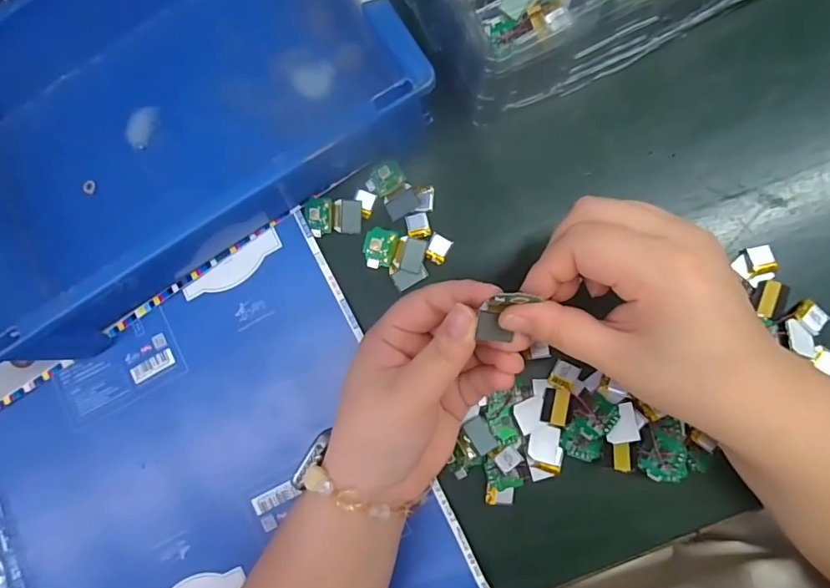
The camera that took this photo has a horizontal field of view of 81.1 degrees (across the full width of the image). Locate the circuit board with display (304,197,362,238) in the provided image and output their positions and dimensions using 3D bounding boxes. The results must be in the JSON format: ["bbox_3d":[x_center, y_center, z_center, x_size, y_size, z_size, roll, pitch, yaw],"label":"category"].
[{"bbox_3d":[-0.055,-0.050,0.318,0.037,0.007,0.024,4,85,8],"label":"circuit board with display"}]

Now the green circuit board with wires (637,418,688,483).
[{"bbox_3d":[0.137,0.088,0.271,0.024,0.004,0.032,-10,74,17],"label":"green circuit board with wires"}]

